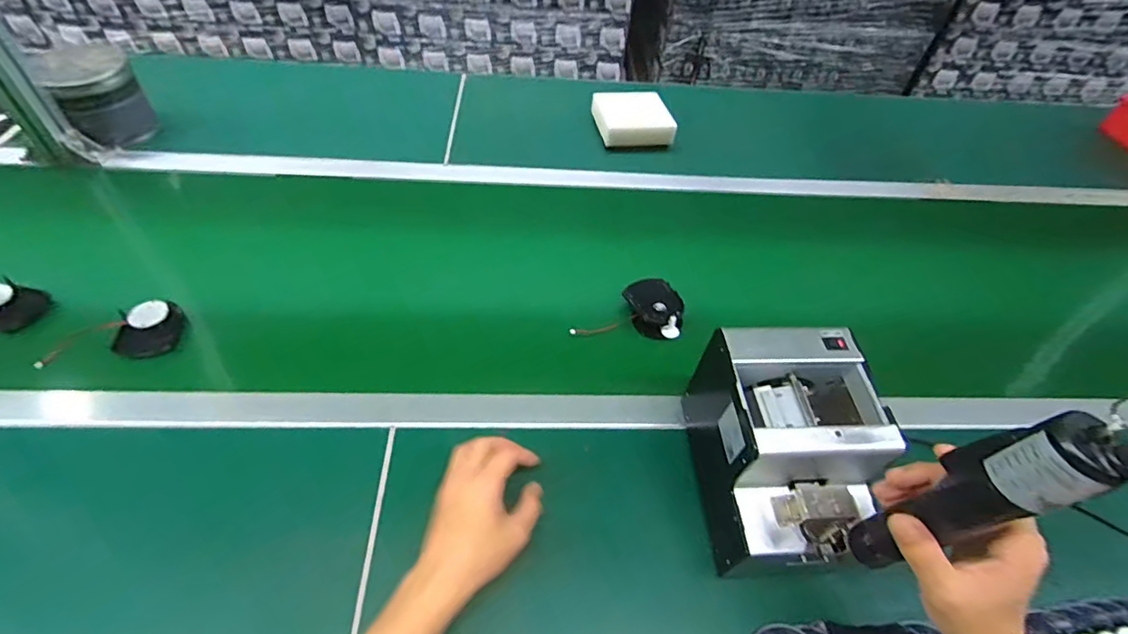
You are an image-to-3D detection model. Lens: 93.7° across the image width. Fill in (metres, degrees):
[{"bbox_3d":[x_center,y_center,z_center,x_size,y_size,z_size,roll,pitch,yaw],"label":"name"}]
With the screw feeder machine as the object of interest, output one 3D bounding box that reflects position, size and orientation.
[{"bbox_3d":[0.199,0.117,0.479,0.122,0.146,0.178,1,49,-5],"label":"screw feeder machine"}]

